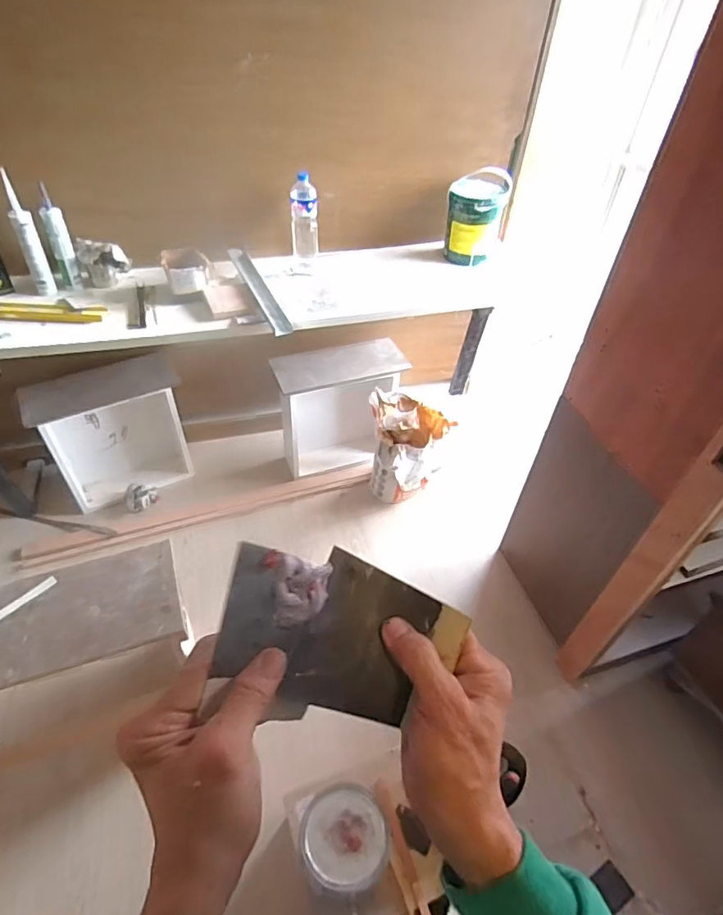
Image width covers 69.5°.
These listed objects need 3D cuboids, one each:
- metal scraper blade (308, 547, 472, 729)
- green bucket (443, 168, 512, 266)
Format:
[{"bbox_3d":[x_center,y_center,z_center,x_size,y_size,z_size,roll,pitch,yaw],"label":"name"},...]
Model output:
[{"bbox_3d":[0.009,0.122,0.336,0.094,0.006,0.090,24,81,7],"label":"metal scraper blade"},{"bbox_3d":[0.358,-0.749,1.634,0.180,0.253,0.181,10,46,8],"label":"green bucket"}]

